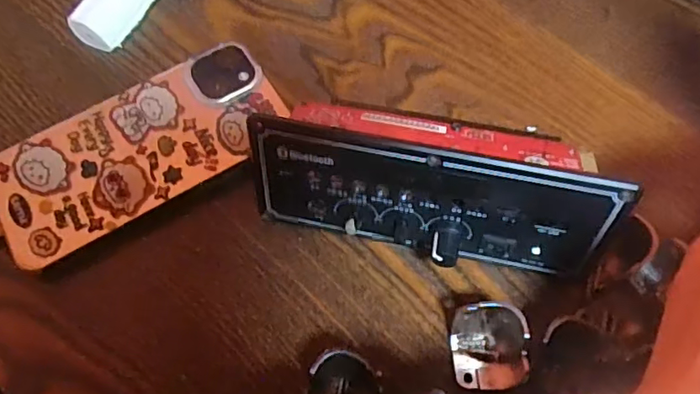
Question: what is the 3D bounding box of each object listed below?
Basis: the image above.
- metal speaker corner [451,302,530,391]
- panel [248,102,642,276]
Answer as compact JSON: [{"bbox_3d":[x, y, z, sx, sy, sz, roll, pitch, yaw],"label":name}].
[{"bbox_3d":[0.060,0.063,0.241,0.031,0.016,0.036,4,66,0],"label":"metal speaker corner"},{"bbox_3d":[0.035,-0.008,0.246,0.149,0.059,0.062,11,66,4],"label":"panel"}]

